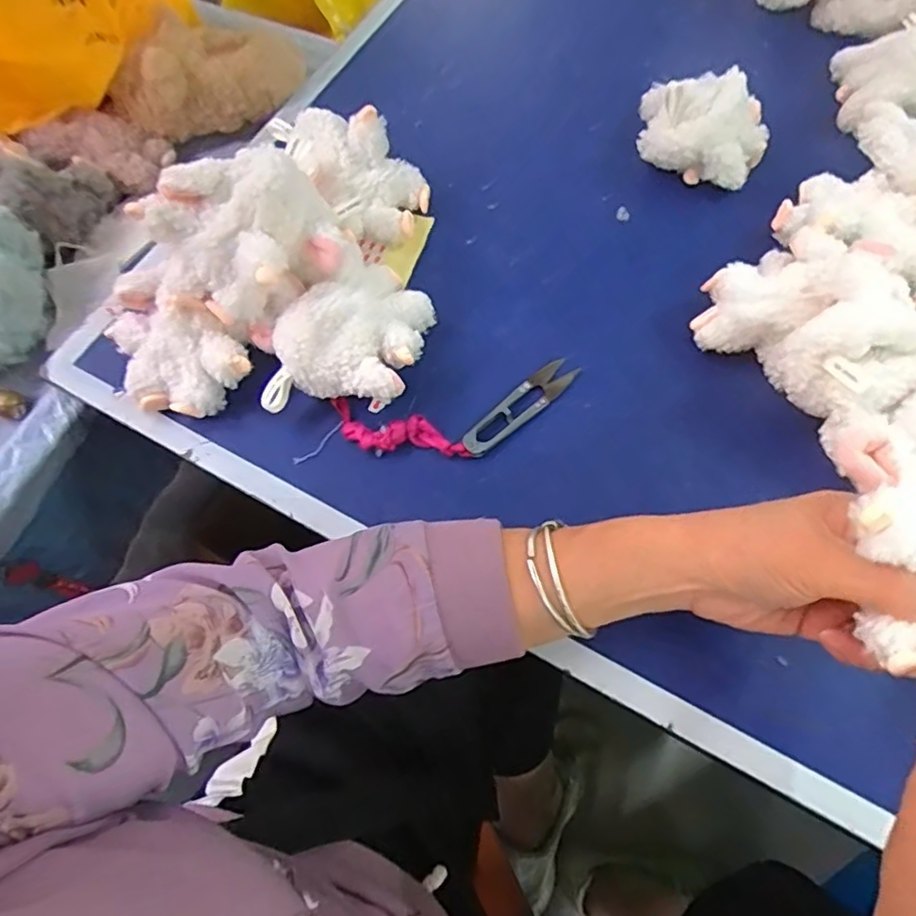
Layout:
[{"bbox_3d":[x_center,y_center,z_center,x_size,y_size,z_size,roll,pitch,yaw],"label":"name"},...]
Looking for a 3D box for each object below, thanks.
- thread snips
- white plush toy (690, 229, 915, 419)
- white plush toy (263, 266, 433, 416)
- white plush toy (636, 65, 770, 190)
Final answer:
[{"bbox_3d":[0.044,-0.038,0.441,0.102,0.006,0.025,-39,71,-13],"label":"thread snips"},{"bbox_3d":[0.242,-0.087,0.415,0.096,0.079,0.148,-33,70,-11],"label":"white plush toy"},{"bbox_3d":[-0.070,-0.083,0.434,0.086,0.068,0.125,20,69,10],"label":"white plush toy"},{"bbox_3d":[0.205,-0.279,0.503,0.103,0.058,0.082,13,68,8],"label":"white plush toy"}]

